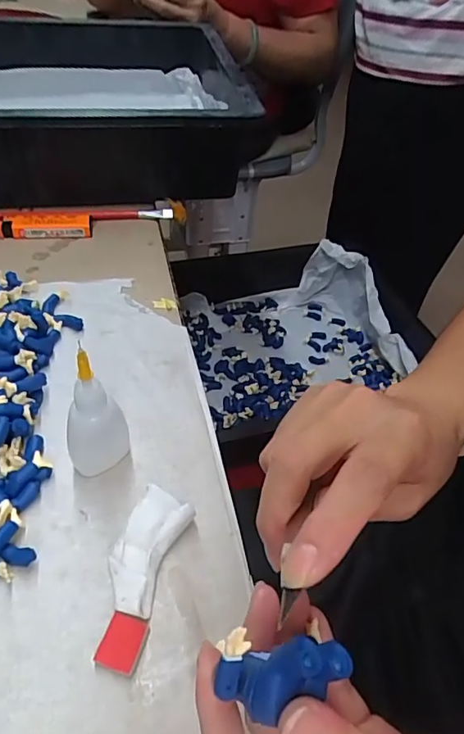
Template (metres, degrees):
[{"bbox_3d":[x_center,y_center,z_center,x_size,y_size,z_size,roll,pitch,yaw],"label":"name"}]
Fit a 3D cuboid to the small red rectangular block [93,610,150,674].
[{"bbox_3d":[-0.050,0.126,0.232,0.018,0.005,0.023,12,46,6],"label":"small red rectangular block"}]

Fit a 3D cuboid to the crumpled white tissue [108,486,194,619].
[{"bbox_3d":[-0.044,0.091,0.260,0.032,0.015,0.064,19,47,13],"label":"crumpled white tissue"}]

